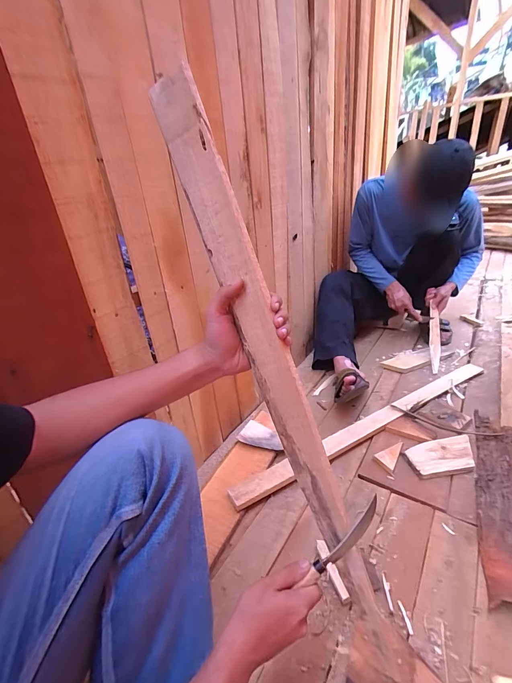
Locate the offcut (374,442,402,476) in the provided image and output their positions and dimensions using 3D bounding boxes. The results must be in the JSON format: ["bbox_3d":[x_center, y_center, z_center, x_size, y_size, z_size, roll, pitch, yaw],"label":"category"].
[{"bbox_3d":[0.343,0.294,0.824,0.050,0.023,0.099,14,34,34],"label":"offcut"}]

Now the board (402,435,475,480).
[{"bbox_3d":[0.474,0.294,0.800,0.176,0.023,0.095,-9,27,-7],"label":"board"}]

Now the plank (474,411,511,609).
[{"bbox_3d":[0.527,0.342,0.671,0.096,0.040,0.551,10,31,28],"label":"plank"}]

